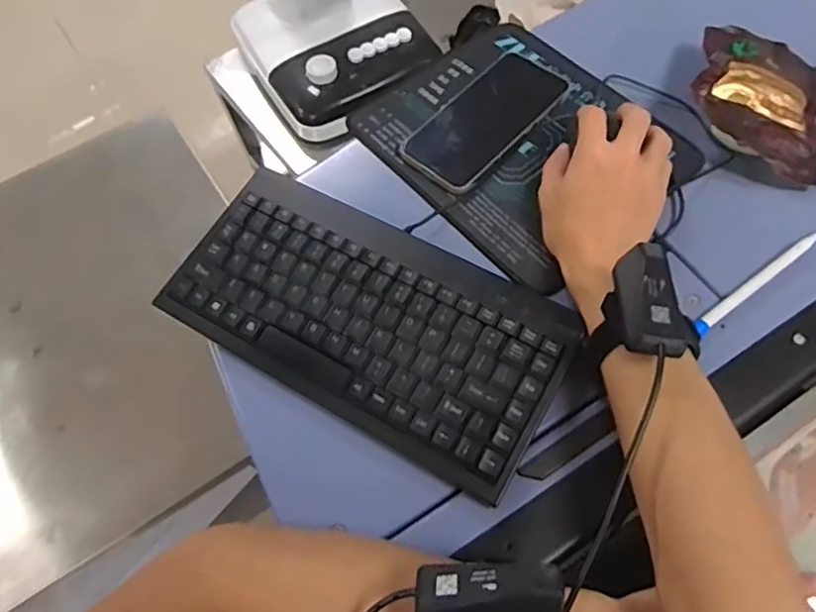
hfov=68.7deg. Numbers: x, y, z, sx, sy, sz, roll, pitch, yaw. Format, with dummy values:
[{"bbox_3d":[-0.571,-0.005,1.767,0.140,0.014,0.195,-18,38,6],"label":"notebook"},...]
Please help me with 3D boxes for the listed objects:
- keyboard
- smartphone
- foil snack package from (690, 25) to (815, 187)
[{"bbox_3d":[-0.031,0.006,0.445,0.290,0.028,0.145,27,68,16],"label":"keyboard"},{"bbox_3d":[0.071,-0.169,0.533,0.075,0.013,0.164,39,72,20],"label":"smartphone"},{"bbox_3d":[0.310,-0.186,0.522,0.112,0.028,0.156,19,66,12],"label":"foil snack package"}]

